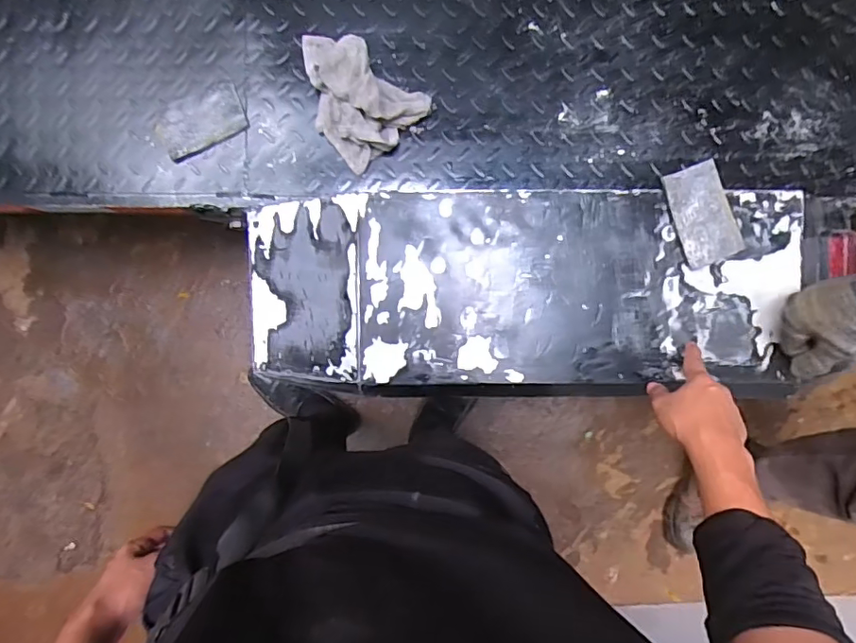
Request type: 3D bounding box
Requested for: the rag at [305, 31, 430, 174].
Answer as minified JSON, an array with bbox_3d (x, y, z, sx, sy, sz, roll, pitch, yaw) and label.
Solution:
[{"bbox_3d":[-0.107,-0.314,0.707,0.140,0.057,0.188,-44,90,1],"label":"rag"}]

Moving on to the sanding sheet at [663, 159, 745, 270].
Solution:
[{"bbox_3d":[0.328,-0.127,0.630,0.072,0.006,0.115,-20,91,-5],"label":"sanding sheet"}]

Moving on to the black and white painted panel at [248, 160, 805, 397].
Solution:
[{"bbox_3d":[0.113,-0.038,0.664,0.721,0.100,0.242,-1,90,5],"label":"black and white painted panel"}]

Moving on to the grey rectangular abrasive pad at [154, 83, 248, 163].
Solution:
[{"bbox_3d":[-0.314,-0.277,0.729,0.122,0.007,0.074,-26,90,1],"label":"grey rectangular abrasive pad"}]

